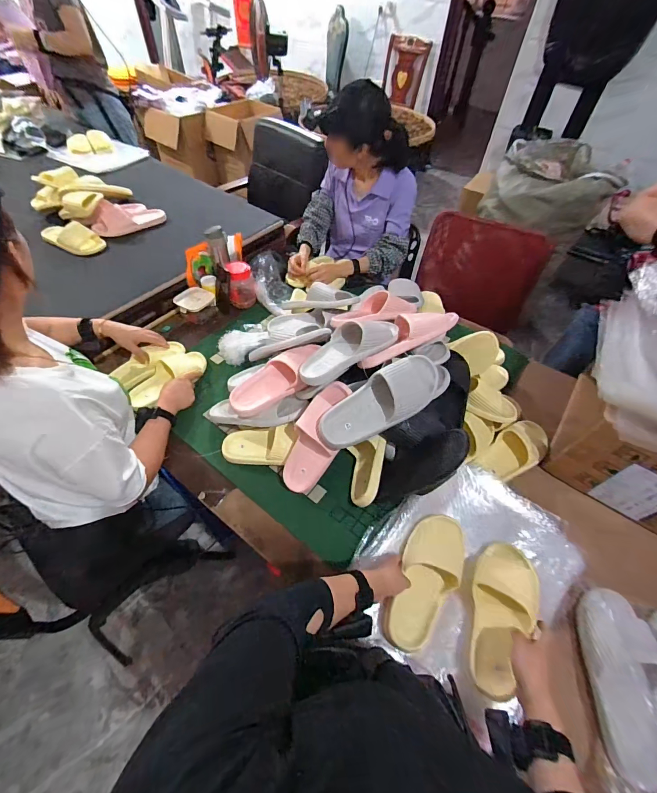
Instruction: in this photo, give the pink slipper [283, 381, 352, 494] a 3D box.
[{"bbox_3d":[-0.029,0.094,0.763,0.106,0.263,0.066,20,11,12],"label":"pink slipper"}]

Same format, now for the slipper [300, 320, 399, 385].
[{"bbox_3d":[0.044,-0.121,0.786,0.256,0.064,0.110,-32,59,-2],"label":"slipper"}]

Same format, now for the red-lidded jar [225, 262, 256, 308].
[{"bbox_3d":[-0.299,-0.382,1.195,0.085,0.135,0.081,2,54,-2],"label":"red-lidded jar"}]

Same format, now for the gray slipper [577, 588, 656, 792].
[{"bbox_3d":[0.523,0.486,0.598,0.109,0.063,0.272,10,54,4],"label":"gray slipper"}]

